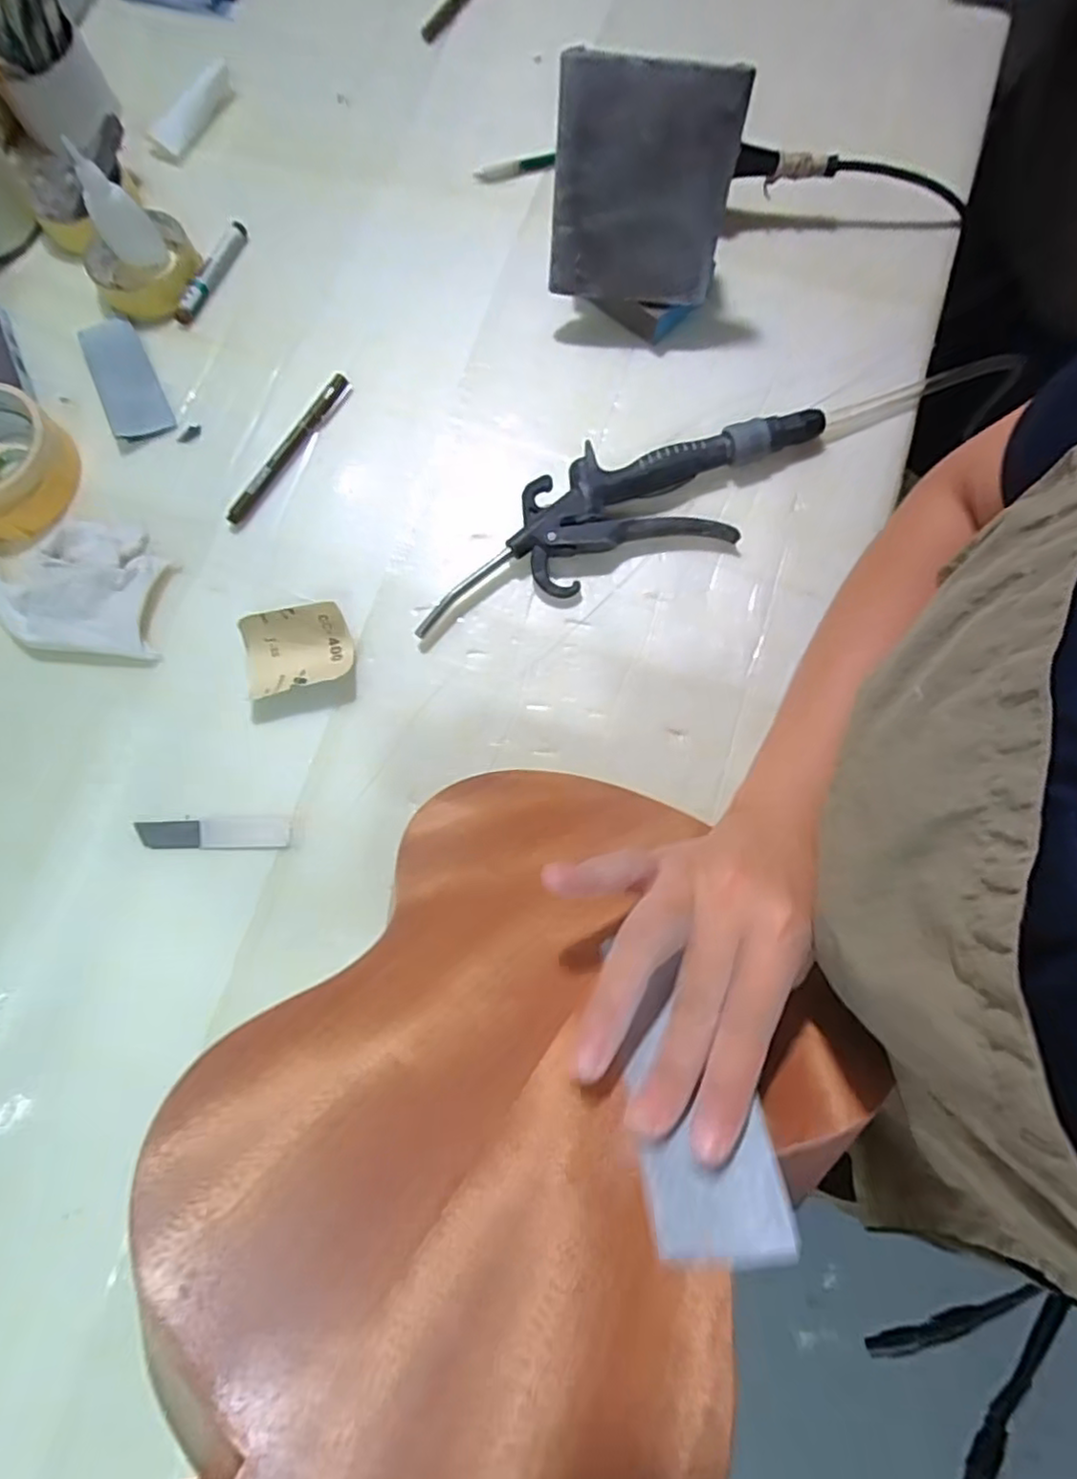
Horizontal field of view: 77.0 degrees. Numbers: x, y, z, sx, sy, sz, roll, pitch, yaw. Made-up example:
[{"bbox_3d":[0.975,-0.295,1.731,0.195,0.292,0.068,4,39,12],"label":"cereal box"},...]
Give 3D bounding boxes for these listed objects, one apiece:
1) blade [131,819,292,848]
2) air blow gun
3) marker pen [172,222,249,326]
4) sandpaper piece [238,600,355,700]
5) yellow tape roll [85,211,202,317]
[{"bbox_3d":[-0.214,0.062,0.446,0.099,0.004,0.019,-1,77,1],"label":"blade"},{"bbox_3d":[0.056,-0.157,0.471,0.297,0.029,0.081,-18,77,-2],"label":"air blow gun"},{"bbox_3d":[-0.257,-0.368,0.534,0.012,0.016,0.095,25,79,7],"label":"marker pen"},{"bbox_3d":[-0.164,-0.061,0.459,0.070,0.023,0.053,-14,77,-1],"label":"sandpaper piece"},{"bbox_3d":[-0.311,-0.368,0.531,0.084,0.020,0.082,0,77,2],"label":"yellow tape roll"}]

